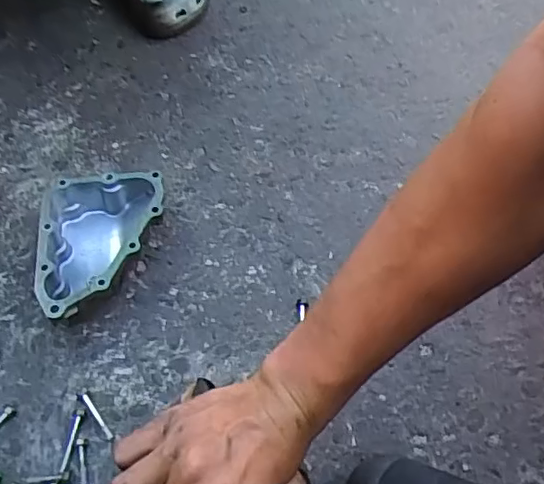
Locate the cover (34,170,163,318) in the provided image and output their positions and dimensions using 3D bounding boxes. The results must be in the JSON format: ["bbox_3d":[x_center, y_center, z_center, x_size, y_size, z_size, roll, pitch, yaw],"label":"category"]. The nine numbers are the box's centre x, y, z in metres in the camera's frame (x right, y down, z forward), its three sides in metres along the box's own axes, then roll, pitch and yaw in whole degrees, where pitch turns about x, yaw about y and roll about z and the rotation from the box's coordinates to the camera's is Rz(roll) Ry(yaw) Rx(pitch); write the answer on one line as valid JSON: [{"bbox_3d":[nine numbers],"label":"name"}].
[{"bbox_3d":[-0.158,0.007,0.559,0.115,0.056,0.142,-10,58,-7],"label":"cover"}]

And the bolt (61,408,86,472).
[{"bbox_3d":[-0.168,0.164,0.485,0.010,0.007,0.051,8,57,4],"label":"bolt"}]

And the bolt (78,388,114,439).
[{"bbox_3d":[-0.152,0.146,0.496,0.008,0.007,0.053,-31,63,-19],"label":"bolt"}]

